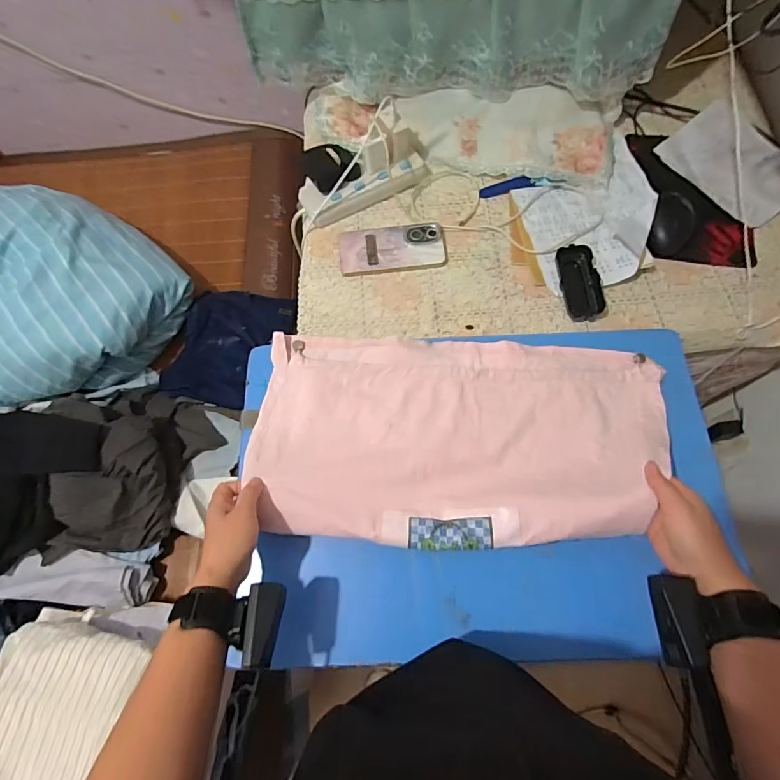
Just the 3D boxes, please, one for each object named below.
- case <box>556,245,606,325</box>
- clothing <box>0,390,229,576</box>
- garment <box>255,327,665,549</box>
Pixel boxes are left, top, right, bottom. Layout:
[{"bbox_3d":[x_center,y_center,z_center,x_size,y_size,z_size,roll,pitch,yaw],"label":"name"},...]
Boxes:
[{"bbox_3d":[0.281,-0.157,0.656,0.053,0.020,0.112,-11,84,-3],"label":"case"},{"bbox_3d":[-0.627,0.165,0.843,0.516,0.159,0.299,-11,69,-3],"label":"clothing"},{"bbox_3d":[0.086,0.046,0.549,0.509,0.075,0.279,1,69,2],"label":"garment"}]

